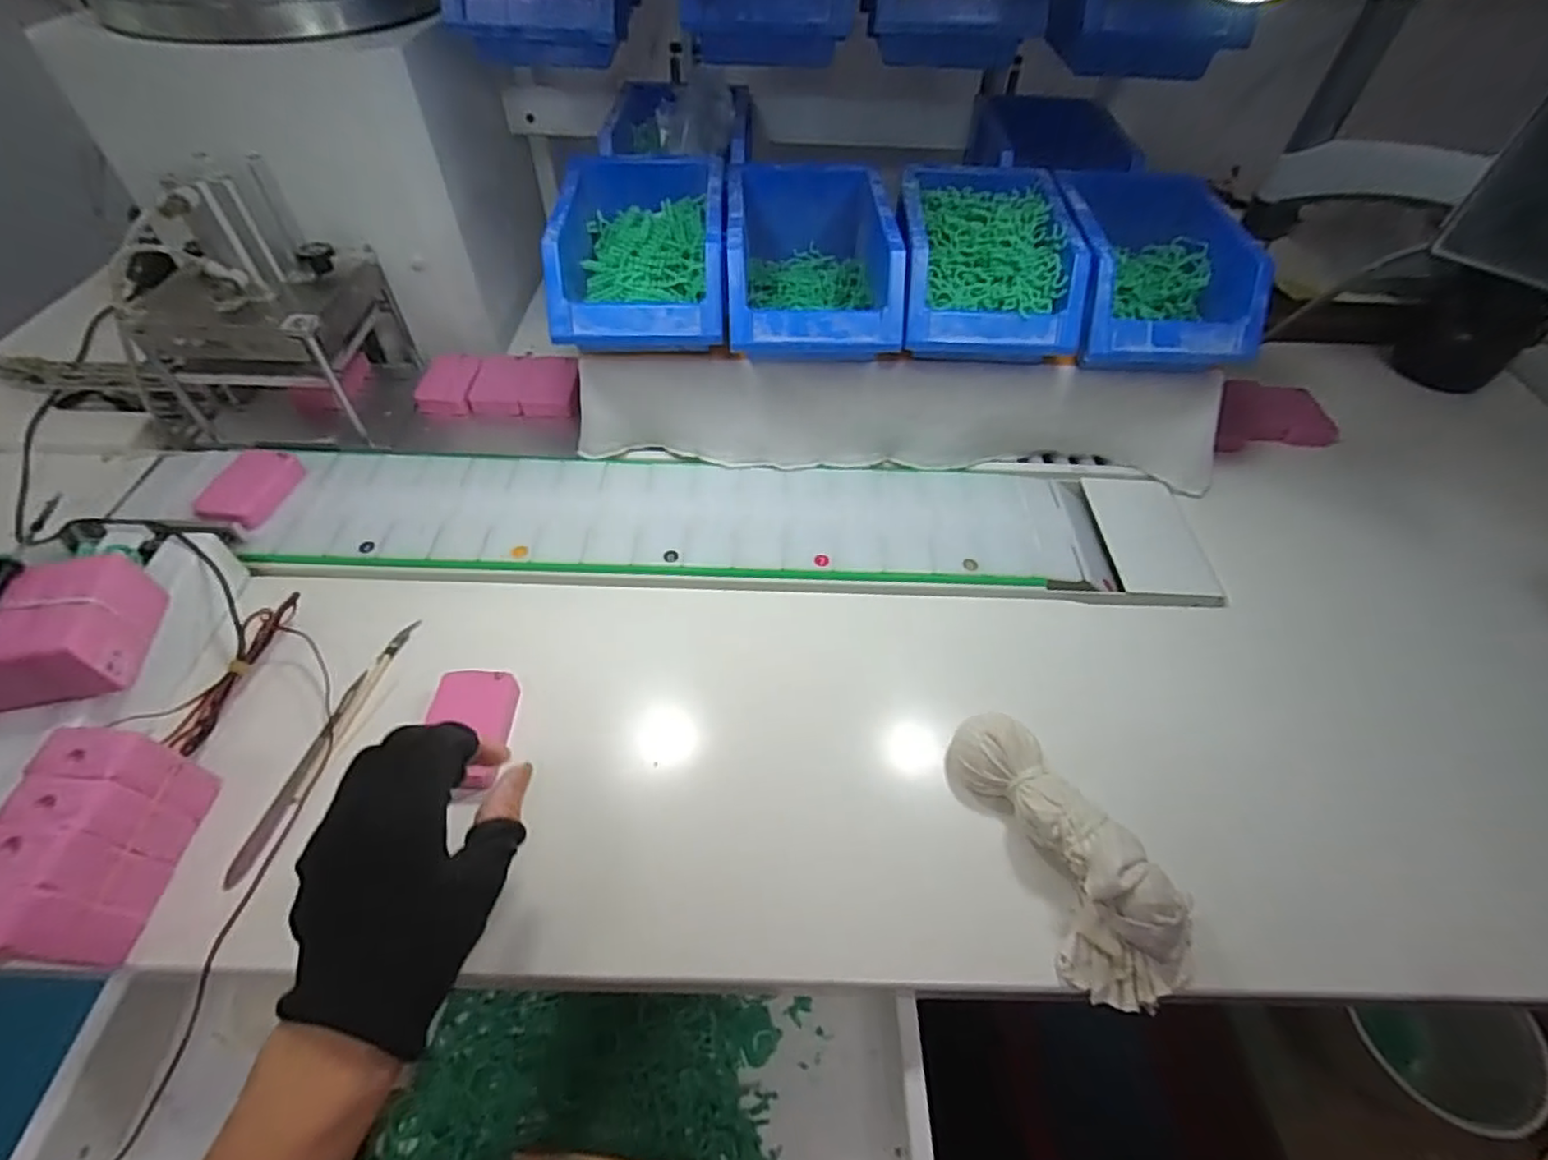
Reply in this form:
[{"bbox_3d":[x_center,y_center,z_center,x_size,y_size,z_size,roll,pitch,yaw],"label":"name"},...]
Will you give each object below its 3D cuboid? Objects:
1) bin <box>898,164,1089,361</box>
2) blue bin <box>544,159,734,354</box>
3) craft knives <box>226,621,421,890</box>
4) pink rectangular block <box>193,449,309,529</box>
[{"bbox_3d":[0.158,-0.252,0.514,0.126,0.068,0.171,2,51,-1],"label":"bin"},{"bbox_3d":[-0.099,-0.250,0.508,0.122,0.074,0.172,-1,51,-4],"label":"blue bin"},{"bbox_3d":[-0.277,0.098,0.411,0.017,0.008,0.172,11,52,6],"label":"craft knives"},{"bbox_3d":[-0.407,-0.072,0.514,0.044,0.016,0.078,4,51,0],"label":"pink rectangular block"}]

